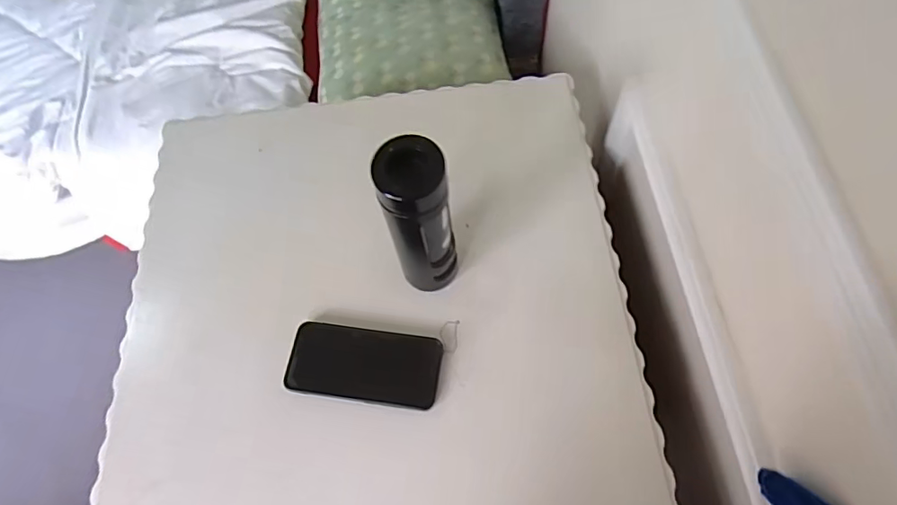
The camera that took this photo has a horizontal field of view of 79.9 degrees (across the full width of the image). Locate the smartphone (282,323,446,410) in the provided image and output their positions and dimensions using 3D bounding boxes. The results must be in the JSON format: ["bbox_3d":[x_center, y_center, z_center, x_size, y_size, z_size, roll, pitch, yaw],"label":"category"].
[{"bbox_3d":[-0.092,0.123,0.587,0.163,0.013,0.078,8,74,3],"label":"smartphone"}]

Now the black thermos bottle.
[{"bbox_3d":[-0.028,-0.027,0.546,0.063,0.211,0.068,-1,65,2],"label":"black thermos bottle"}]

